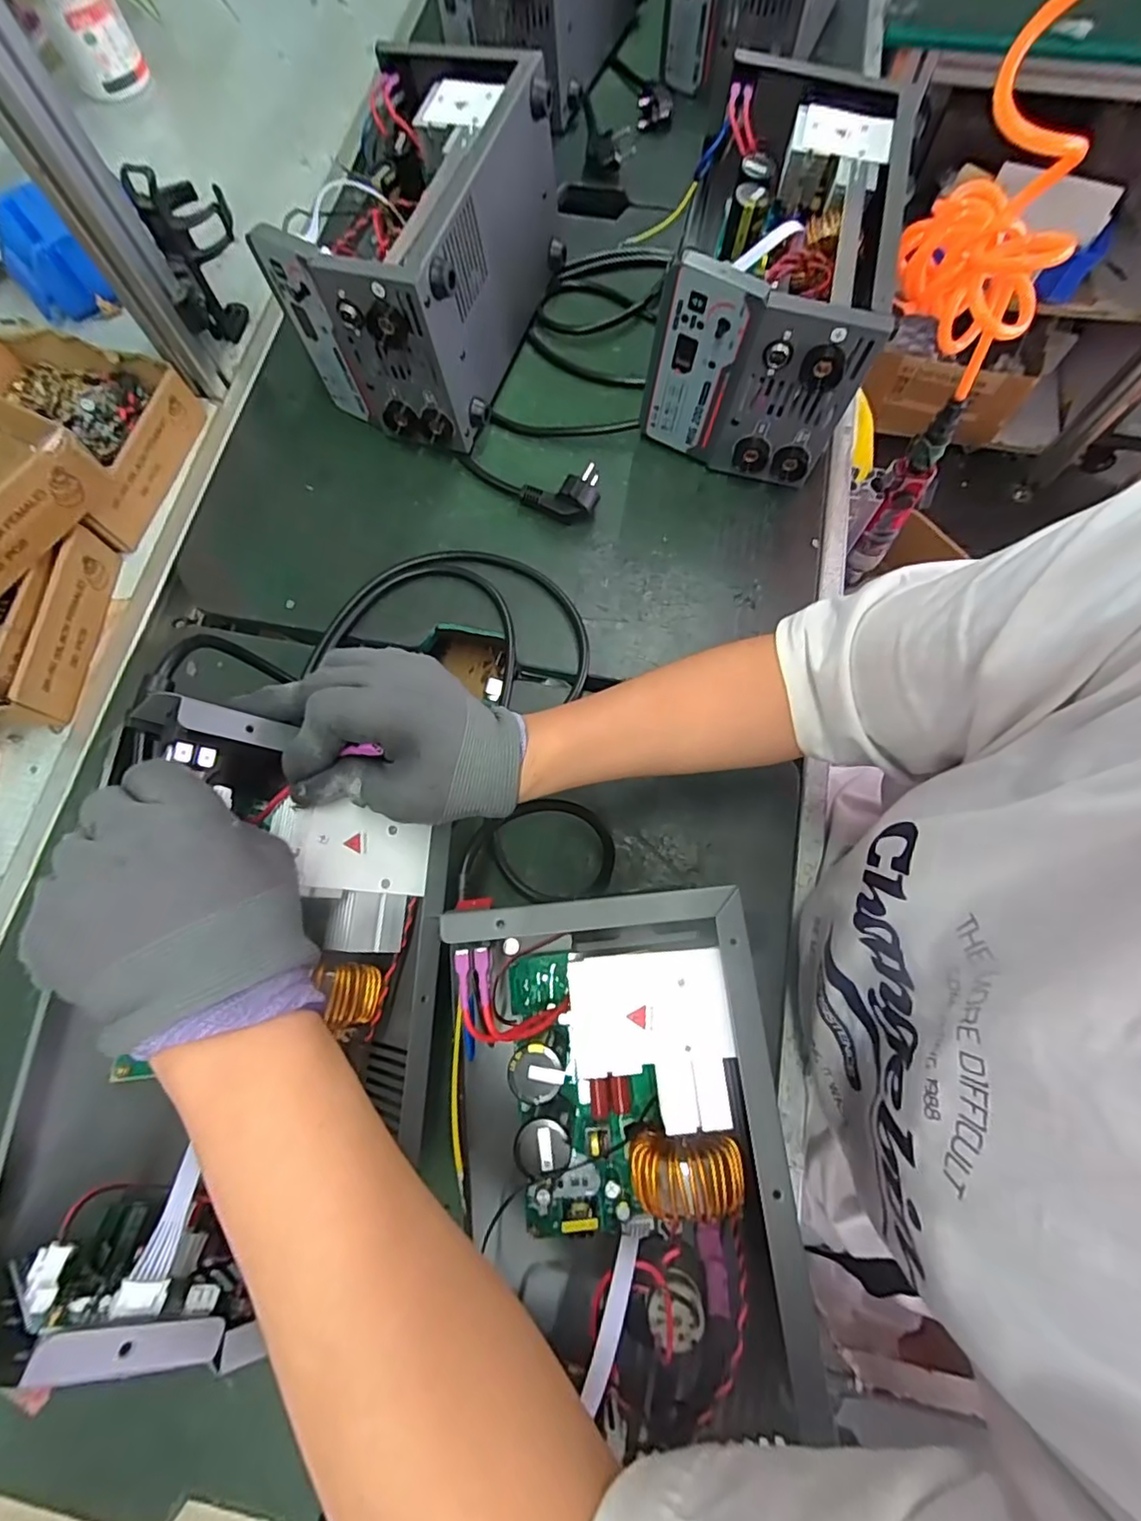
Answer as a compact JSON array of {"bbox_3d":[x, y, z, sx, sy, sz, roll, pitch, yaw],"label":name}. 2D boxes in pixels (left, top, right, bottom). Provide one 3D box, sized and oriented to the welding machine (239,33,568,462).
[{"bbox_3d":[-0.133,-0.460,0.542,0.167,0.163,0.273,17,75,7],"label":"welding machine"}]

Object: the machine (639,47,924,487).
[{"bbox_3d":[0.175,-0.428,0.526,0.174,0.158,0.294,11,74,5],"label":"machine"}]

